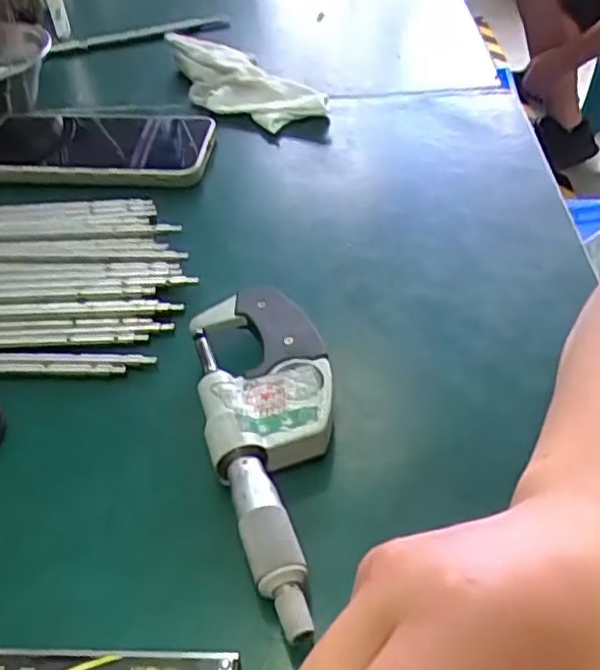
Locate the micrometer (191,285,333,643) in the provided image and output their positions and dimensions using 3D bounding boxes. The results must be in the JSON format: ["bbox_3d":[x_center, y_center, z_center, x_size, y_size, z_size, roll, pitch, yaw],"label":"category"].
[{"bbox_3d":[-0.010,0.041,0.271,0.052,0.022,0.153,-9,43,-6],"label":"micrometer"}]

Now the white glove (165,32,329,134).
[{"bbox_3d":[-0.047,-0.187,0.514,0.062,0.029,0.148,-33,50,-28],"label":"white glove"}]

